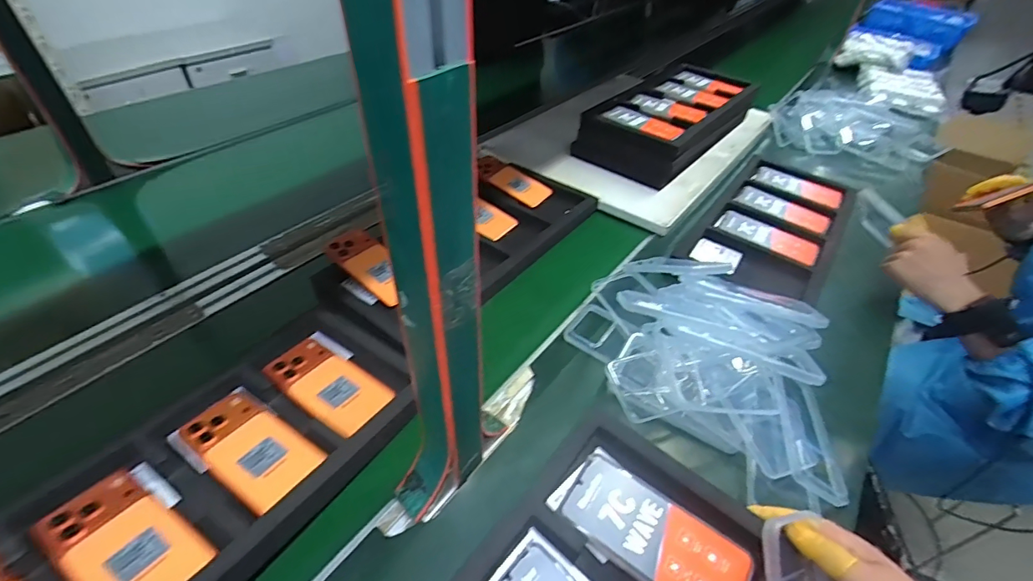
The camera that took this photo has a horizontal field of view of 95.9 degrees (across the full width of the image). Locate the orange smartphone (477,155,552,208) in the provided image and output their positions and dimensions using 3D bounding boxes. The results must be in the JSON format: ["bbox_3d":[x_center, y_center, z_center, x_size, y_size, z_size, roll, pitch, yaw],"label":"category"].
[{"bbox_3d":[-0.007,-0.220,0.927,0.158,0.013,0.078,34,50,12],"label":"orange smartphone"}]

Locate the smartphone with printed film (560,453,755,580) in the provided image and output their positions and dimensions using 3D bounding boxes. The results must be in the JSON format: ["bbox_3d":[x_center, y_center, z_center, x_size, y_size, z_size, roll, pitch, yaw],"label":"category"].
[{"bbox_3d":[0.125,0.220,0.418,0.159,0.013,0.074,28,49,27],"label":"smartphone with printed film"}]

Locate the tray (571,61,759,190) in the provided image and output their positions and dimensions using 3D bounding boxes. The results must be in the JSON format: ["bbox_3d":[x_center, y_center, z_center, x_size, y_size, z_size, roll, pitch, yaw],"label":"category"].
[{"bbox_3d":[0.372,-0.411,1.107,0.238,0.105,0.515,28,49,27],"label":"tray"}]

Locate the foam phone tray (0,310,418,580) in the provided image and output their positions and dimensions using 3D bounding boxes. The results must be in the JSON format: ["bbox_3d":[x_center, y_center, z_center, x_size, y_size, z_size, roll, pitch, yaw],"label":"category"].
[{"bbox_3d":[-0.312,0.190,0.461,0.221,0.032,0.477,22,40,22],"label":"foam phone tray"}]

